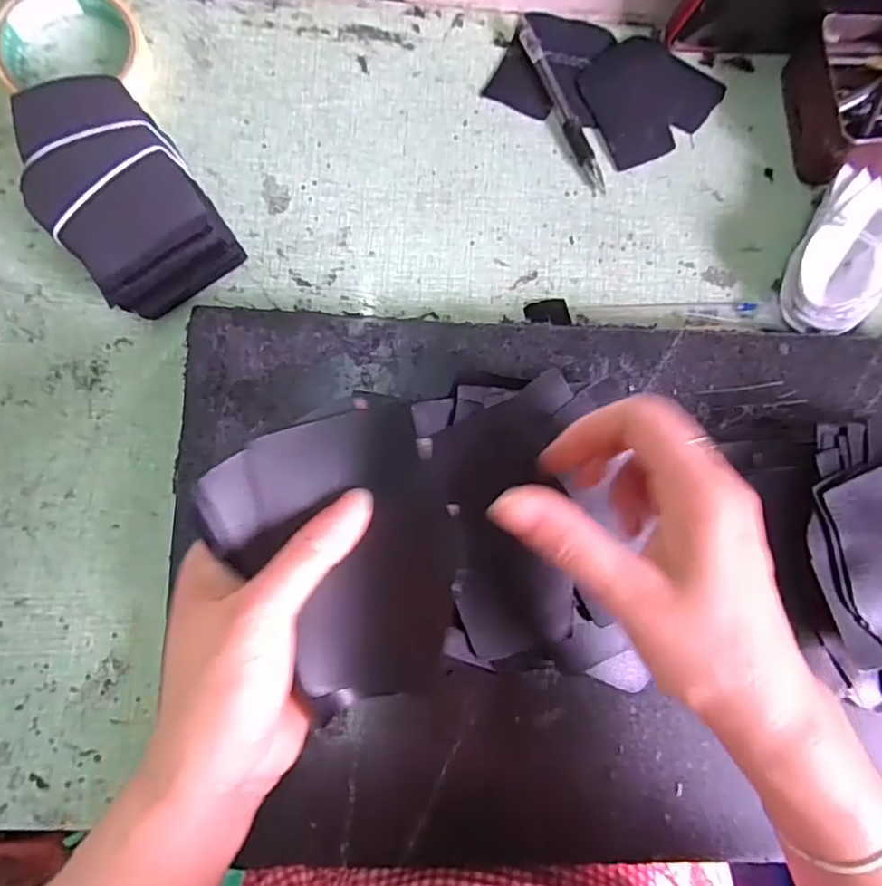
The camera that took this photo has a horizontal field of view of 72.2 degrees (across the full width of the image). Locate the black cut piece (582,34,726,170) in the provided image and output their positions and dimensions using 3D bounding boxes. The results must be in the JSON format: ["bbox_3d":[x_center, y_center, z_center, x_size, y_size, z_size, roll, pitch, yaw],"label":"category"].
[{"bbox_3d":[0.142,-0.238,0.409,0.096,0.005,0.079,-30,85,-7],"label":"black cut piece"}]

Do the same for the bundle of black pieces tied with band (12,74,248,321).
[{"bbox_3d":[-0.183,-0.141,0.348,0.079,0.052,0.124,-39,87,-8],"label":"bundle of black pieces tied with band"}]

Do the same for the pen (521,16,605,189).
[{"bbox_3d":[0.079,-0.226,0.401,0.012,0.011,0.129,-23,84,-7],"label":"pen"}]

